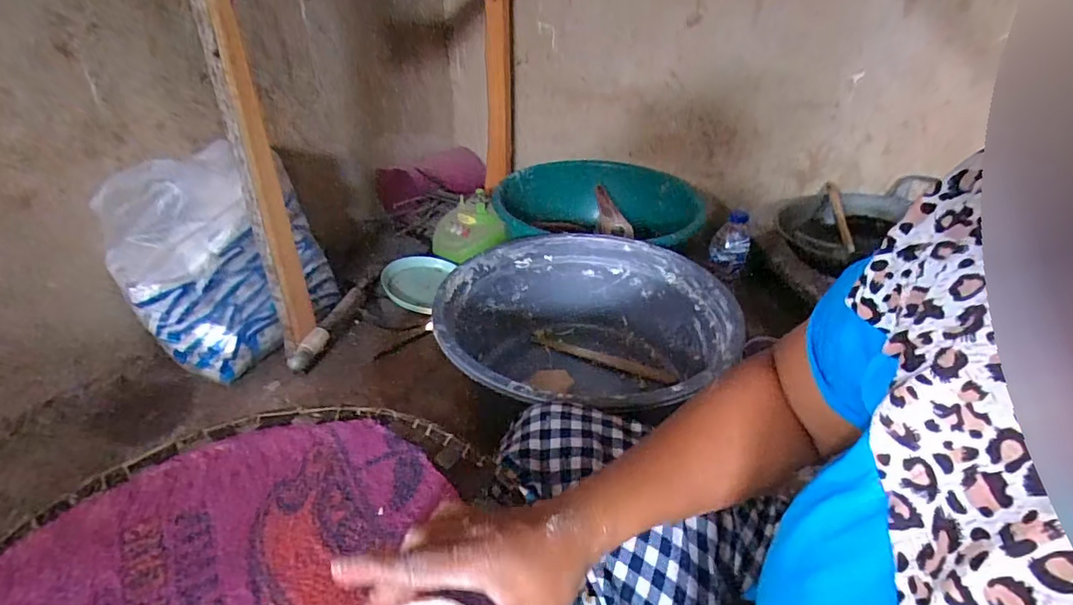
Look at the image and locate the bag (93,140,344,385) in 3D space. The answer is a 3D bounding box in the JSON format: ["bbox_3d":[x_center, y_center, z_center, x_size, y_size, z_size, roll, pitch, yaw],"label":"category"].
[{"bbox_3d":[-0.458,-0.070,0.786,0.101,0.293,0.290,24,39,33],"label":"bag"}]

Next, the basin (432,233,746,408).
[{"bbox_3d":[0.068,0.066,0.753,0.397,0.180,0.402,1,32,0],"label":"basin"}]

